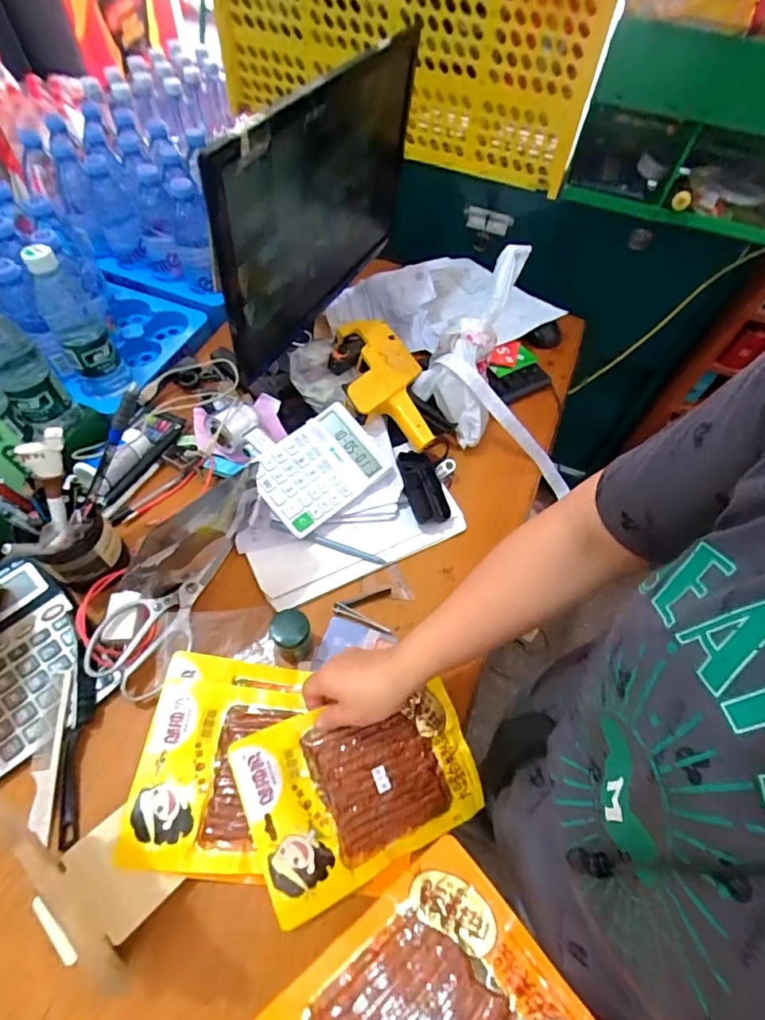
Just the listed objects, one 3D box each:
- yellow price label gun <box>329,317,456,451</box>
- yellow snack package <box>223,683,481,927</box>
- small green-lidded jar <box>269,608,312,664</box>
[{"bbox_3d":[0.010,-0.178,0.707,0.129,0.080,0.198,-23,62,-17],"label":"yellow price label gun"},{"bbox_3d":[-0.017,0.259,0.475,0.212,0.010,0.153,-18,76,-16],"label":"yellow snack package"},{"bbox_3d":[-0.099,0.139,0.538,0.040,0.064,0.039,2,58,-3],"label":"small green-lidded jar"}]

